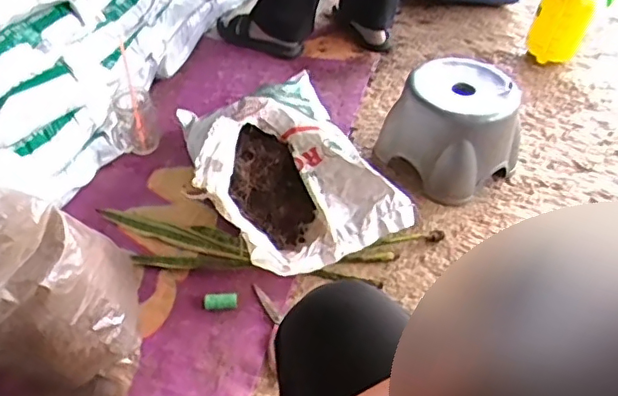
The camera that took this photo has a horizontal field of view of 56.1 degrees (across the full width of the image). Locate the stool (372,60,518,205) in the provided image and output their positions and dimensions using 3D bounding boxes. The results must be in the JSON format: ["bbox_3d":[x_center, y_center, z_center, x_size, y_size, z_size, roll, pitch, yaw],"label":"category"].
[{"bbox_3d":[0.289,-0.140,1.149,0.220,0.187,0.220,-31,54,-29],"label":"stool"}]

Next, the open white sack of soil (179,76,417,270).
[{"bbox_3d":[-0.065,-0.083,1.080,0.341,0.169,0.471,-19,49,-21],"label":"open white sack of soil"}]

